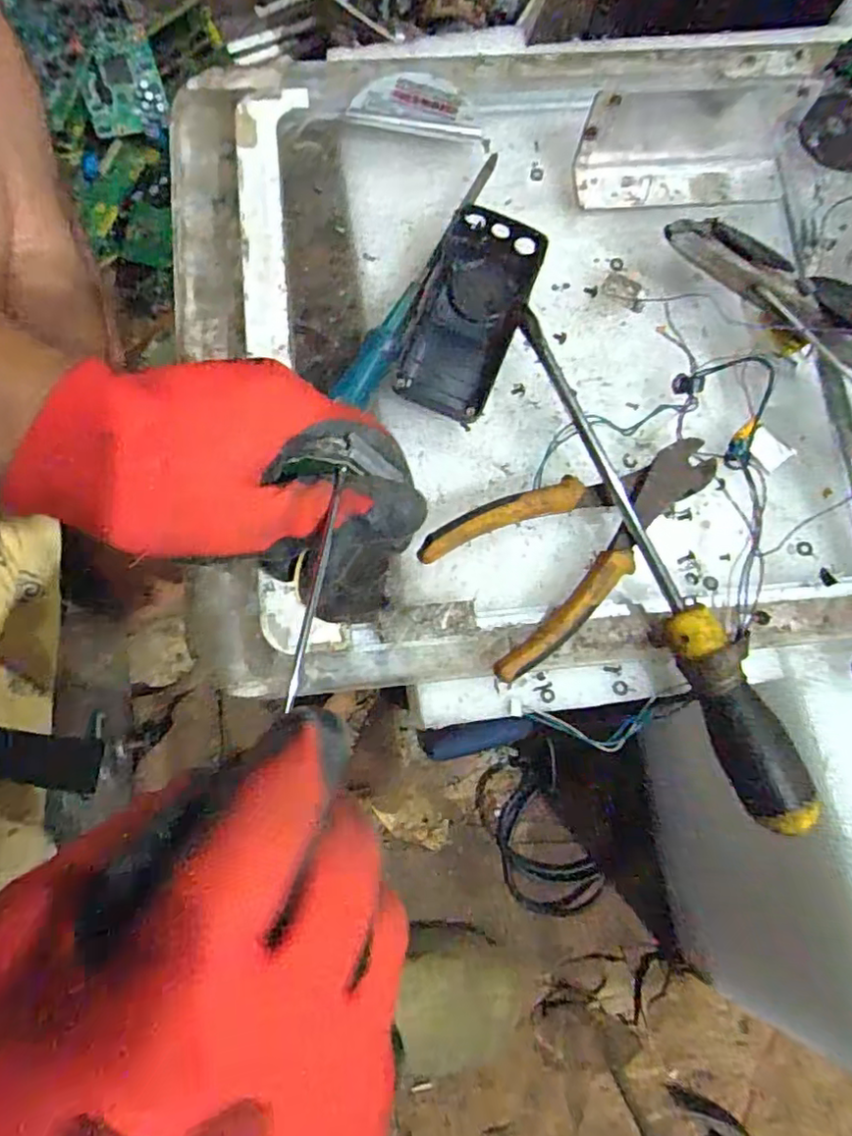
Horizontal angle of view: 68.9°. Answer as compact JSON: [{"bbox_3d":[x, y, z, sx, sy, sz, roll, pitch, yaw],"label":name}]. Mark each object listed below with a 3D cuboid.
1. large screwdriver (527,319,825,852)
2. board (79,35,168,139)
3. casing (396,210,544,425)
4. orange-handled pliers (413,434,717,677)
[{"bbox_3d":[0.125,-0.006,0.333,0.030,0.029,0.291,-23,79,-6],"label":"large screwdriver"},{"bbox_3d":[-0.327,-0.517,0.668,0.082,0.080,0.011,-12,34,-3],"label":"board"},{"bbox_3d":[0.024,-0.146,0.361,0.057,0.022,0.120,20,78,3],"label":"casing"},{"bbox_3d":[0.087,-0.022,0.336,0.169,0.029,0.082,-34,81,-8],"label":"orange-handled pliers"}]

